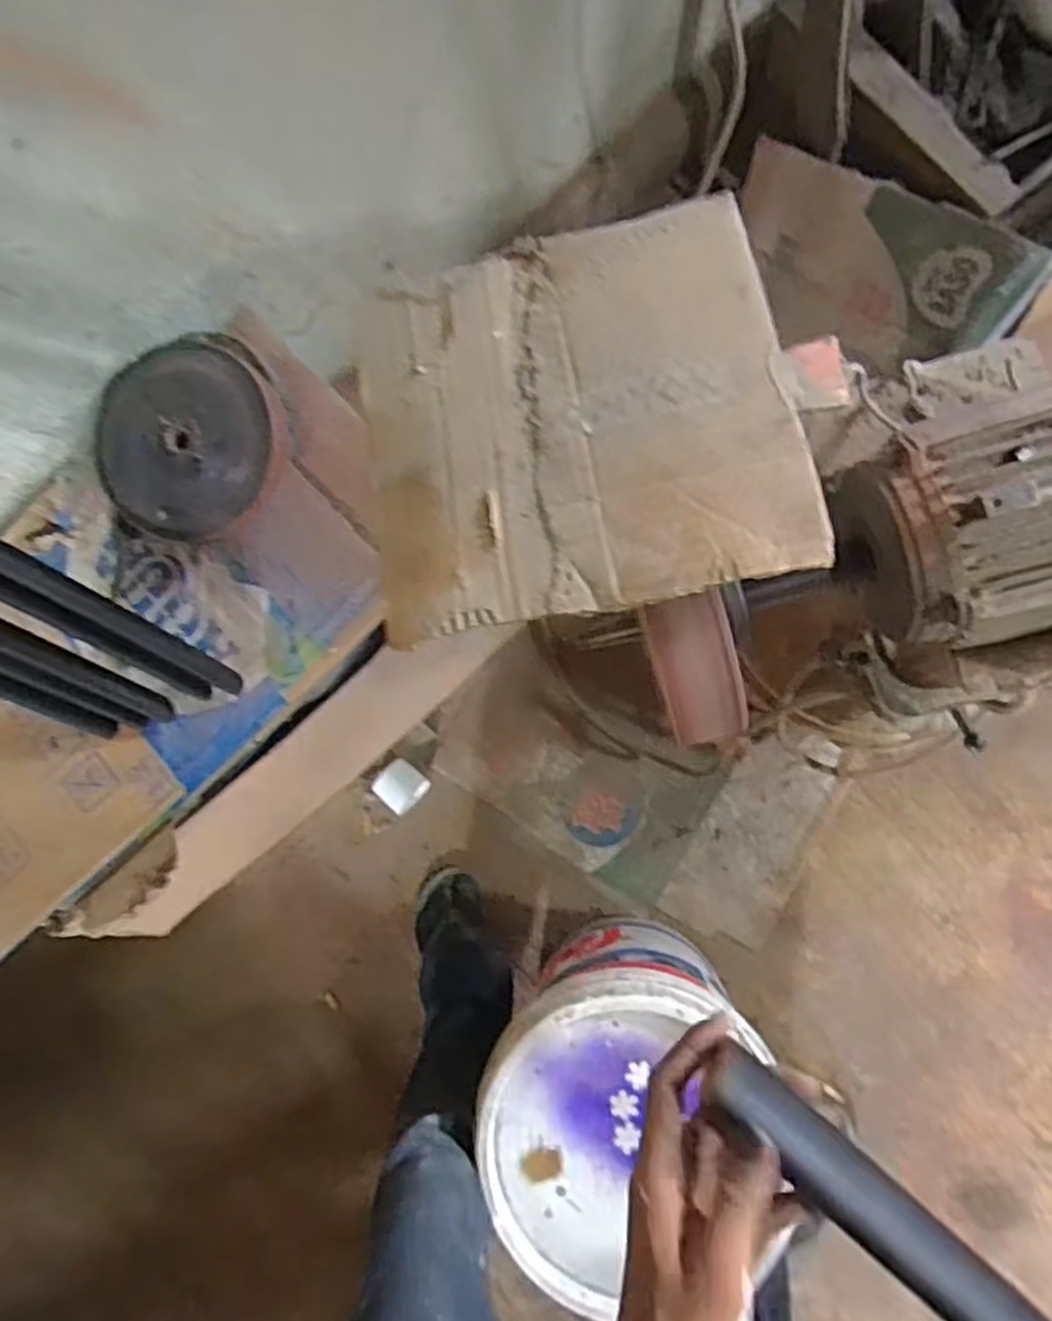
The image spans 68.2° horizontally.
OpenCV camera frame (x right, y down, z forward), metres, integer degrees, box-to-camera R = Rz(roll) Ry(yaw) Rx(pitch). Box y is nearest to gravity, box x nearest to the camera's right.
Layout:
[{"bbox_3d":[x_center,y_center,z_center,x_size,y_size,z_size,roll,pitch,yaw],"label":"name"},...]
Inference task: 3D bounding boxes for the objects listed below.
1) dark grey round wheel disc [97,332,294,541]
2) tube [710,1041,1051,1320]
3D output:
[{"bbox_3d":[-0.330,-0.217,0.768,0.187,0.053,0.197,43,101,1],"label":"dark grey round wheel disc"},{"bbox_3d":[0.270,0.348,0.326,0.482,0.031,0.030,42,91,9],"label":"tube"}]

